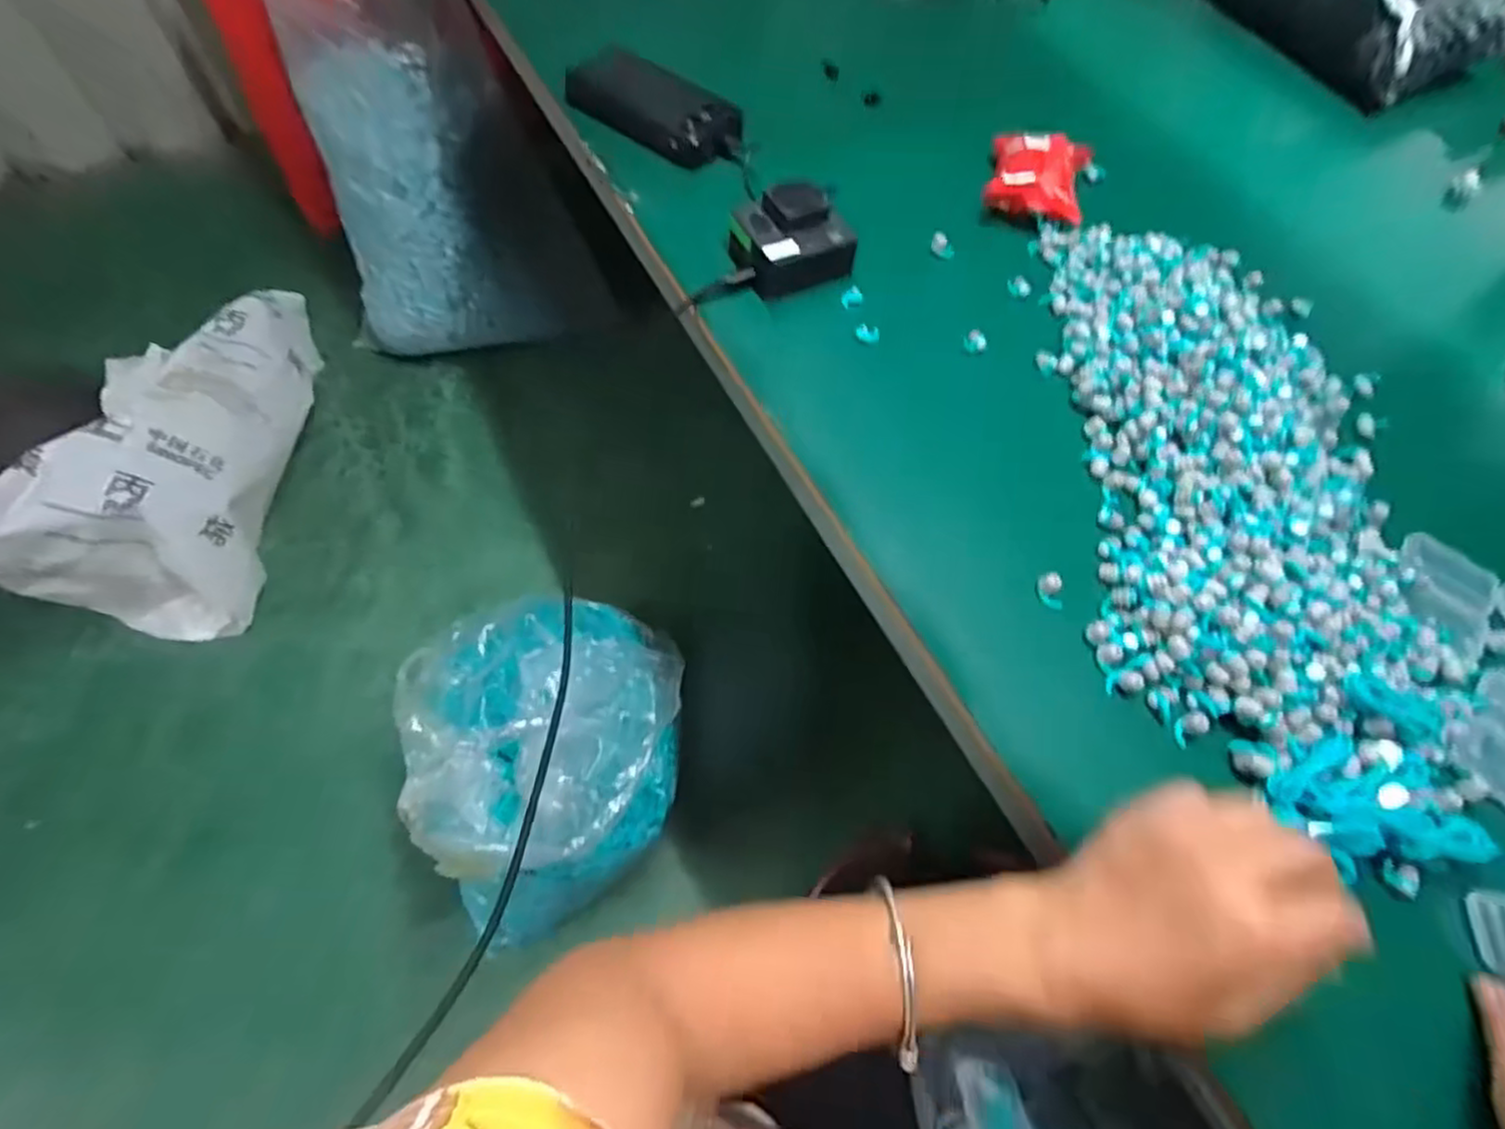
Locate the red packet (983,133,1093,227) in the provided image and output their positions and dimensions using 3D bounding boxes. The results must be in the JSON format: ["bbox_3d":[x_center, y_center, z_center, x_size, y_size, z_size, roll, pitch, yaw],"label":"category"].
[{"bbox_3d":[0.242,-0.330,0.591,0.079,0.034,0.086,16,61,4],"label":"red packet"}]

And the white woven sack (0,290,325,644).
[{"bbox_3d":[-0.924,-0.216,1.127,0.320,0.299,0.609,3,61,-3],"label":"white woven sack"}]

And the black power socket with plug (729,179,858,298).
[{"bbox_3d":[0.032,-0.247,0.531,0.082,0.043,0.073,-27,67,-18],"label":"black power socket with plug"}]

